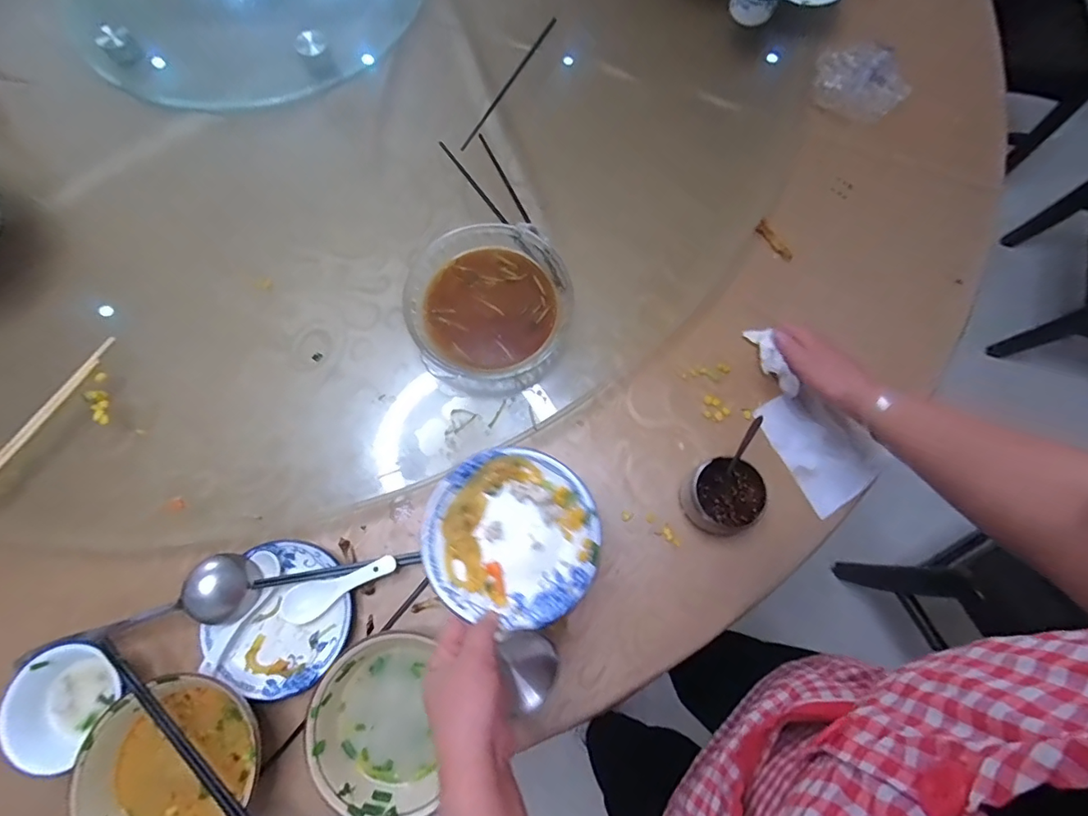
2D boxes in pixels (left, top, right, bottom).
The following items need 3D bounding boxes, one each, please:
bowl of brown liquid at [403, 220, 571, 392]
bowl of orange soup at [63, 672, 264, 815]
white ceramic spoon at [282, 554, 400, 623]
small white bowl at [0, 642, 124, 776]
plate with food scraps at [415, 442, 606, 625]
[{"bbox_3d":[-0.063,-0.117,0.616,0.188,0.066,0.197,0,76,-2],"label":"bowl of brown liquid"},{"bbox_3d":[-0.354,0.347,0.485,0.156,0.063,0.152,0,76,-2],"label":"bowl of orange soup"},{"bbox_3d":[-0.224,0.192,0.547,0.128,0.025,0.039,-28,79,-8],"label":"white ceramic spoon"},{"bbox_3d":[-0.486,0.297,0.507,0.095,0.043,0.112,1,76,-2],"label":"small white bowl"},{"bbox_3d":[-0.029,0.109,0.447,0.154,0.019,0.144,0,76,-2],"label":"plate with food scraps"}]

